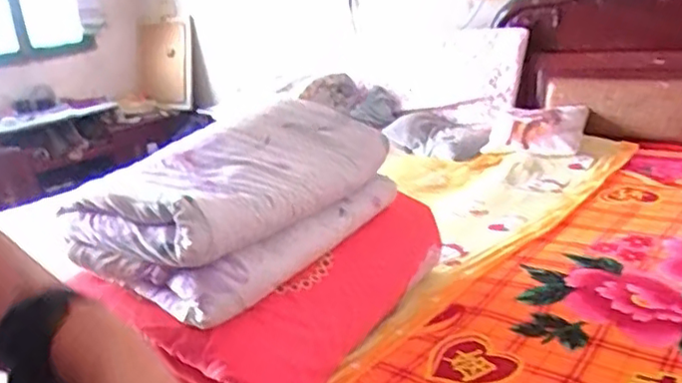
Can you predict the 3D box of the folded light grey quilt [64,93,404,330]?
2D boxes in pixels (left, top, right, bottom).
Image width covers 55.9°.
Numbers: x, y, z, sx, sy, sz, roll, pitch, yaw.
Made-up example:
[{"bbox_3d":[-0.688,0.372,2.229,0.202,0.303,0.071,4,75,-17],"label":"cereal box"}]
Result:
[{"bbox_3d":[-0.160,-0.002,1.251,0.337,0.200,0.585,9,24,38],"label":"folded light grey quilt"}]

